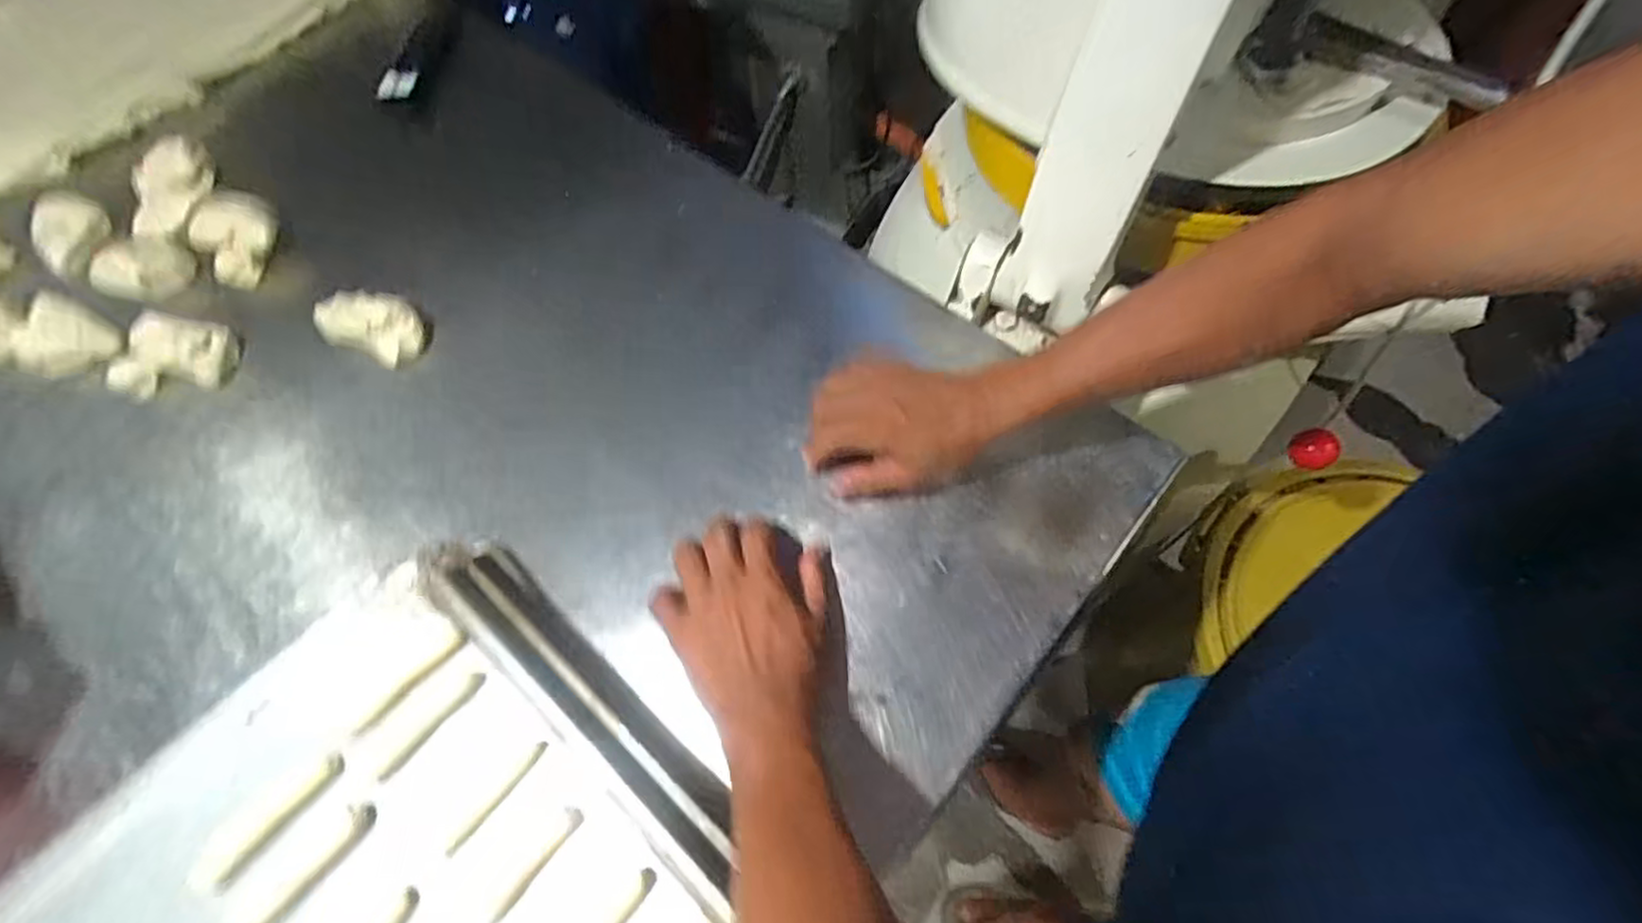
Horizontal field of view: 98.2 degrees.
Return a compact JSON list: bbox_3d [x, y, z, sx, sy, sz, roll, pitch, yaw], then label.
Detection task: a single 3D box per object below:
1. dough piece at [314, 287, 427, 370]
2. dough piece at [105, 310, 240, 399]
[{"bbox_3d":[-0.382,-0.116,0.605,0.086,0.045,0.046,19,64,12],"label":"dough piece"},{"bbox_3d":[-0.538,-0.087,0.589,0.078,0.043,0.055,-3,62,0],"label":"dough piece"}]

